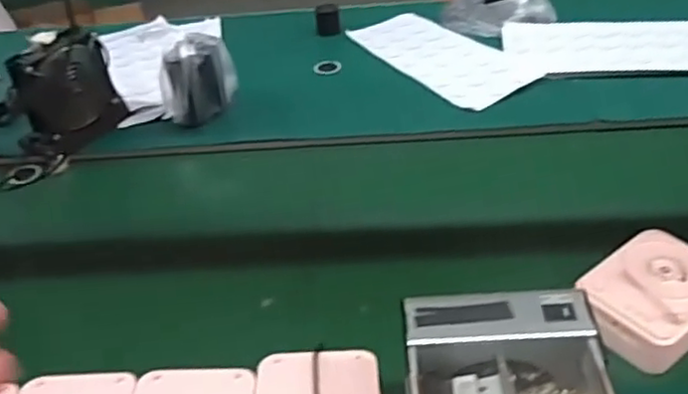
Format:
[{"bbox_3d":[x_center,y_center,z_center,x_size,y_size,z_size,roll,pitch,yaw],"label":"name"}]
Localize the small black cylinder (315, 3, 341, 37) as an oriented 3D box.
[{"bbox_3d":[-0.027,-0.301,1.142,0.039,0.040,0.043,-7,39,-1],"label":"small black cylinder"}]

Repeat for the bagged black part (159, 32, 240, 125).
[{"bbox_3d":[-0.207,-0.170,0.938,0.063,0.114,0.108,12,43,22],"label":"bagged black part"}]

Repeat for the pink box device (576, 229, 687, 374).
[{"bbox_3d":[0.282,0.091,0.614,0.127,0.042,0.103,-31,45,-27],"label":"pink box device"}]

